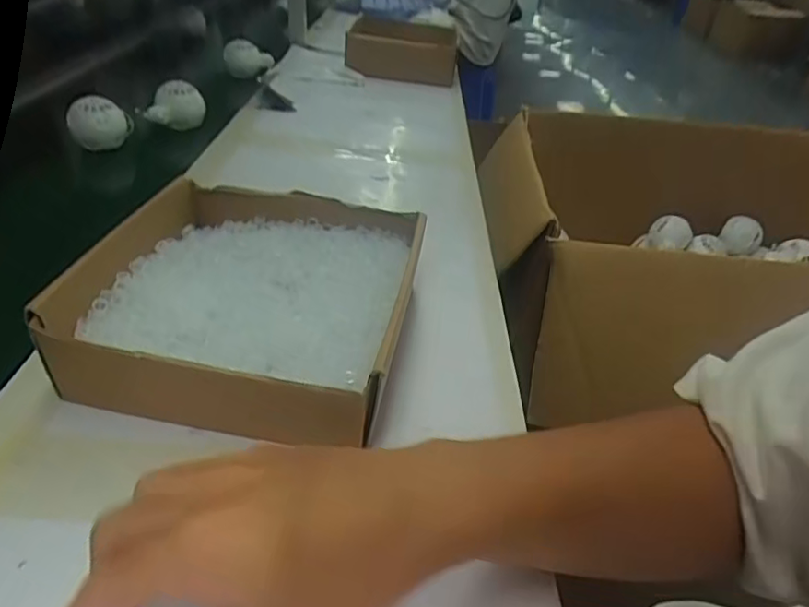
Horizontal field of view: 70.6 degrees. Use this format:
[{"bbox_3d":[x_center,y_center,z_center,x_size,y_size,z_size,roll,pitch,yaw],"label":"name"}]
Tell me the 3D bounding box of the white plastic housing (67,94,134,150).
[{"bbox_3d":[-0.370,-0.222,0.697,0.048,0.052,0.059,8,35,3],"label":"white plastic housing"}]

